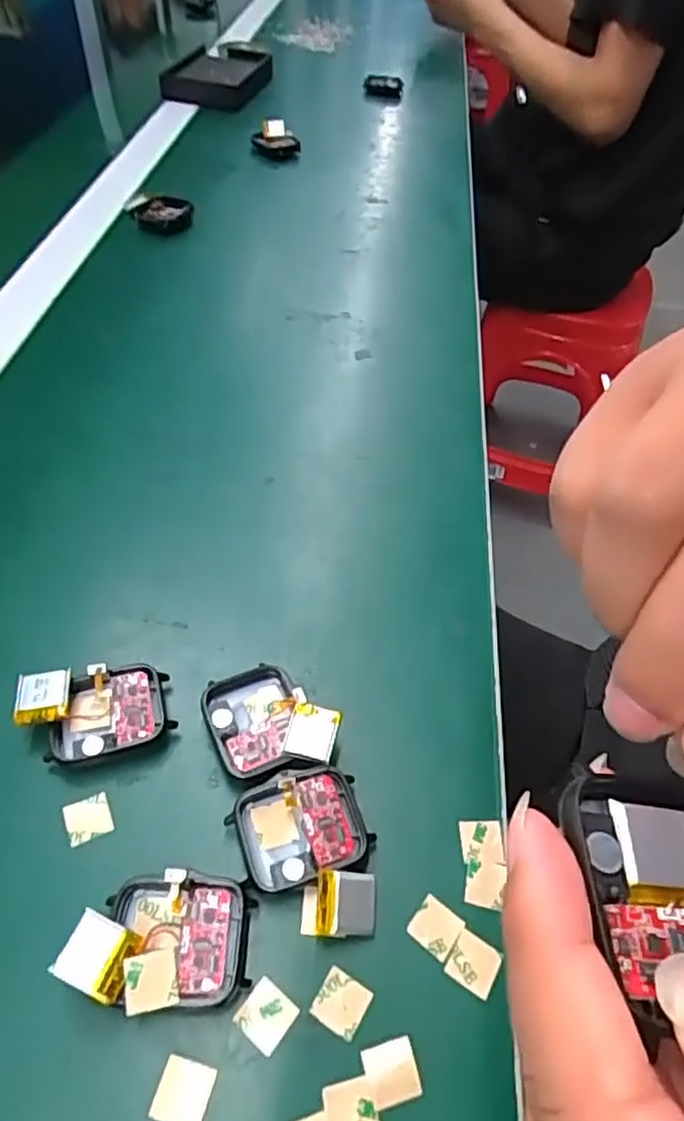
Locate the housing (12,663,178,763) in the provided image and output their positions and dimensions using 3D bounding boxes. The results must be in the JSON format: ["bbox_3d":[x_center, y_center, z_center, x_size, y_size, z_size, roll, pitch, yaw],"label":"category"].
[{"bbox_3d":[-0.097,0.060,0.262,0.054,0.017,0.036,-11,52,-14],"label":"housing"}]

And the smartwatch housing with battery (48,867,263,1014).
[{"bbox_3d":[-0.058,0.121,0.213,0.054,0.019,0.037,3,50,-2],"label":"smartwatch housing with battery"}]

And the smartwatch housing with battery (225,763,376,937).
[{"bbox_3d":[-0.011,0.104,0.235,0.044,0.013,0.057,-14,53,-16],"label":"smartwatch housing with battery"}]

